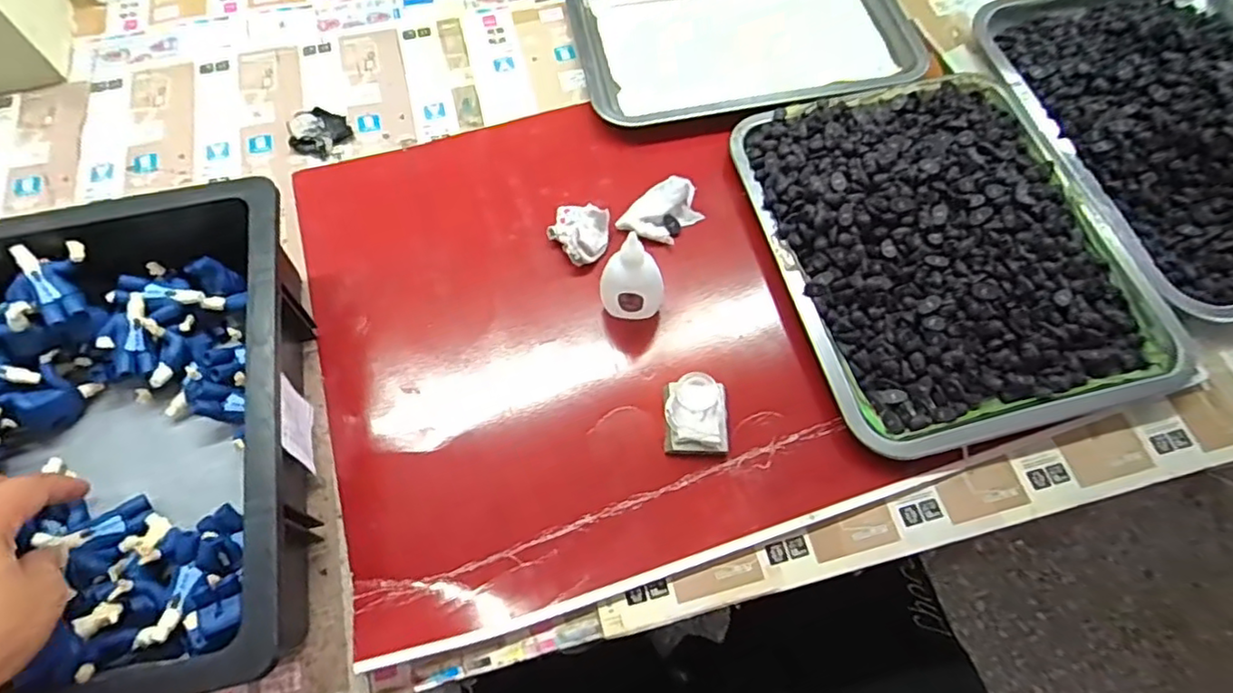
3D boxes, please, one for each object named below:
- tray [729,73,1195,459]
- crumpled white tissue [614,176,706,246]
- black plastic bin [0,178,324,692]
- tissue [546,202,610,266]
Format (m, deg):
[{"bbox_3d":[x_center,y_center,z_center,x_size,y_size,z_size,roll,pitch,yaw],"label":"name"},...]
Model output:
[{"bbox_3d":[0.255,-0.084,0.498,0.256,0.062,0.311,-14,68,-8],"label":"tray"},{"bbox_3d":[0.037,-0.110,0.516,0.061,0.025,0.045,-42,74,-17],"label":"crumpled white tissue"},{"bbox_3d":[-0.420,0.075,0.385,0.447,0.102,0.318,-12,68,-7],"label":"black plastic bin"},{"bbox_3d":[-0.031,-0.090,0.505,0.047,0.028,0.046,8,67,2],"label":"tissue"}]

